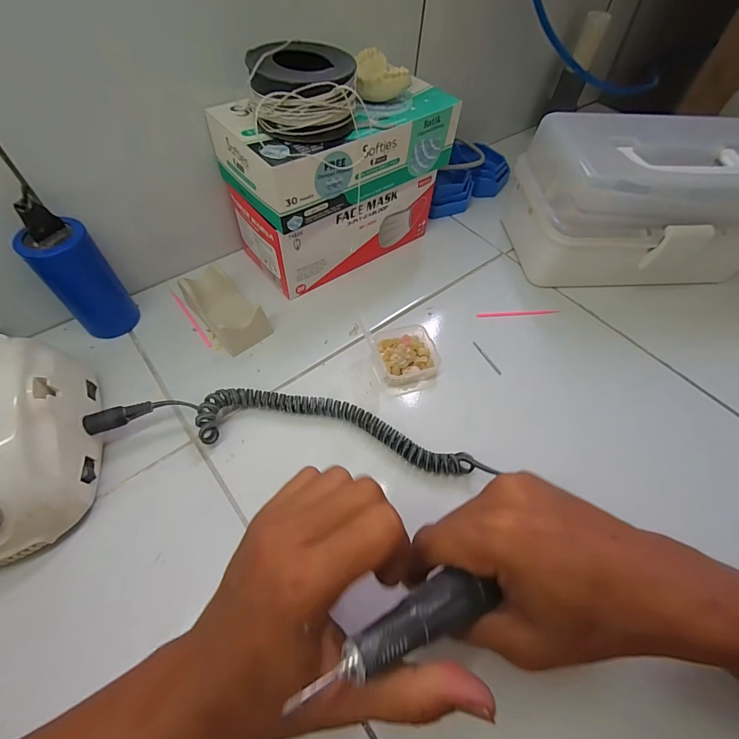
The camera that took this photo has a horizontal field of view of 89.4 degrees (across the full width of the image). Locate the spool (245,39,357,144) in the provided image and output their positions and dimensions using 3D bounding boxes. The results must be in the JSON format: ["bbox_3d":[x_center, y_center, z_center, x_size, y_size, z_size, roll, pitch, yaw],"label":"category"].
[{"bbox_3d":[-0.052,-0.221,0.297,0.078,0.052,0.066,-6,57,-7],"label":"spool"}]

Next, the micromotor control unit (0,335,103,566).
[{"bbox_3d":[-0.250,0.055,0.253,0.090,0.085,0.135,-18,60,-14],"label":"micromotor control unit"}]

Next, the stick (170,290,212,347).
[{"bbox_3d":[-0.183,-0.053,0.381,0.005,0.006,0.088,-32,64,-21],"label":"stick"}]

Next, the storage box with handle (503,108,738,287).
[{"bbox_3d":[0.301,-0.184,0.415,0.252,0.131,0.149,-2,57,-4],"label":"storage box with handle"}]

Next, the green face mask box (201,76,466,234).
[{"bbox_3d":[-0.026,-0.217,0.357,0.213,0.059,0.100,-32,64,-21],"label":"green face mask box"}]

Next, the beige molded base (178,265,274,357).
[{"bbox_3d":[-0.142,-0.060,0.371,0.050,0.033,0.085,-36,65,-23],"label":"beige molded base"}]

